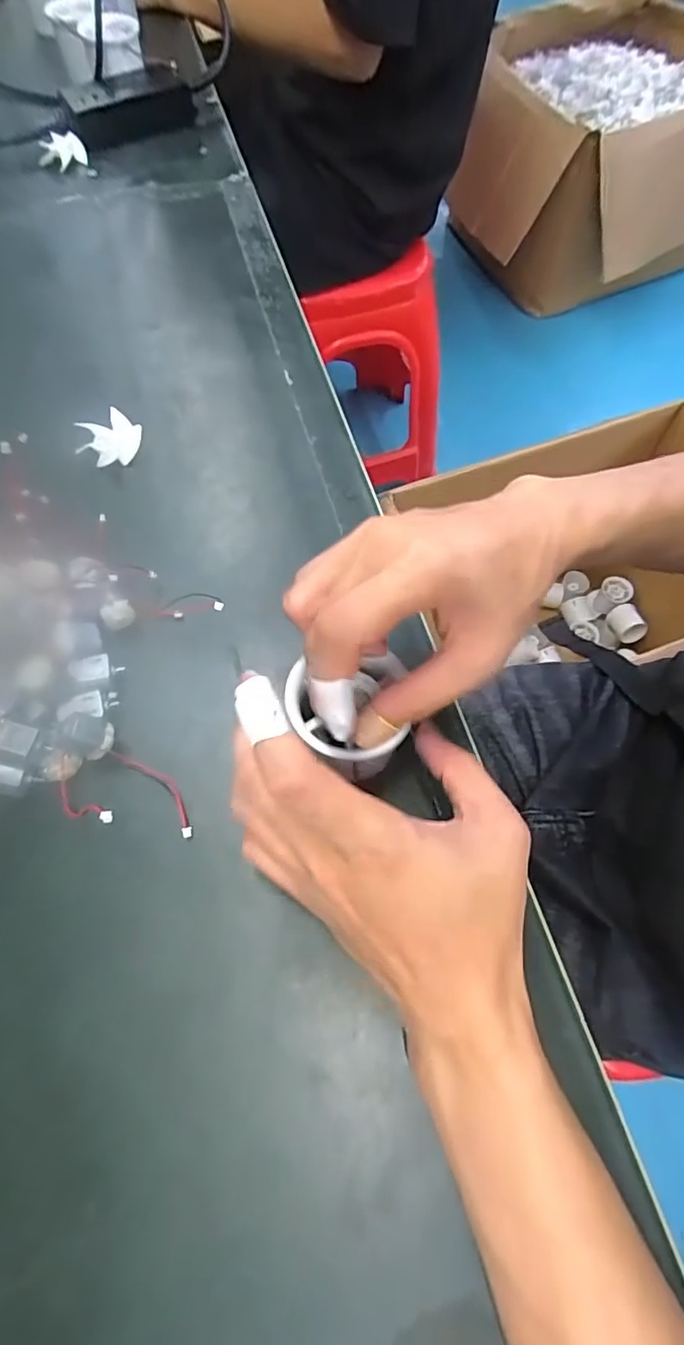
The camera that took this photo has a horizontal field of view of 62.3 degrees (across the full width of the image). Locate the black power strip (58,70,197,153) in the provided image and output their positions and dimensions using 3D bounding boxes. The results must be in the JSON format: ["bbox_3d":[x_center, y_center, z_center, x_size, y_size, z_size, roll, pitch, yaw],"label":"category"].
[{"bbox_3d":[-0.202,-0.540,0.541,0.121,0.032,0.066,-30,69,-14],"label":"black power strip"}]

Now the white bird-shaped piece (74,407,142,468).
[{"bbox_3d":[-0.152,-0.153,0.370,0.038,0.008,0.042,-32,75,-14],"label":"white bird-shaped piece"}]

